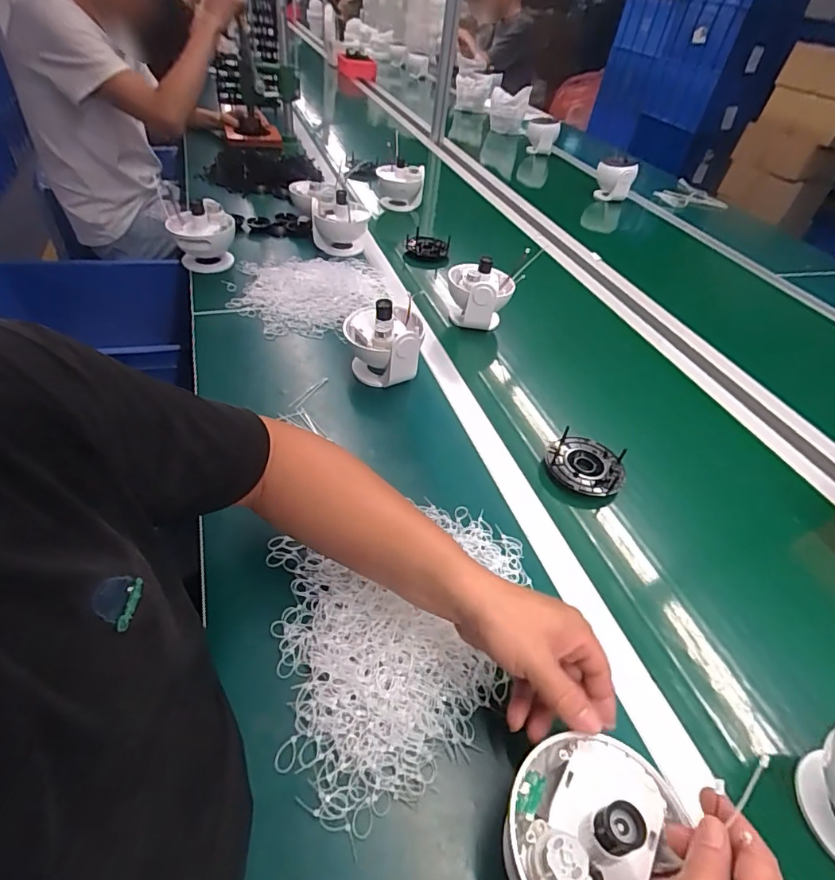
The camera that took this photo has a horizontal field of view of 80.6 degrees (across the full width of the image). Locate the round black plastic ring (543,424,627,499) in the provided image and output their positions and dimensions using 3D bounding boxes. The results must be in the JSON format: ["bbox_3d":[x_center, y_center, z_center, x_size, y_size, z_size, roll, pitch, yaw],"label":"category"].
[{"bbox_3d":[0.224,0.037,0.664,0.100,0.035,0.091,4,44,-4],"label":"round black plastic ring"}]

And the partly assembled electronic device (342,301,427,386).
[{"bbox_3d":[-0.051,-0.143,0.729,0.111,0.115,0.114,2,45,-6],"label":"partly assembled electronic device"}]

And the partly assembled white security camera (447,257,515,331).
[{"bbox_3d":[0.111,-0.258,0.901,0.107,0.123,0.119,3,44,-5],"label":"partly assembled white security camera"}]

